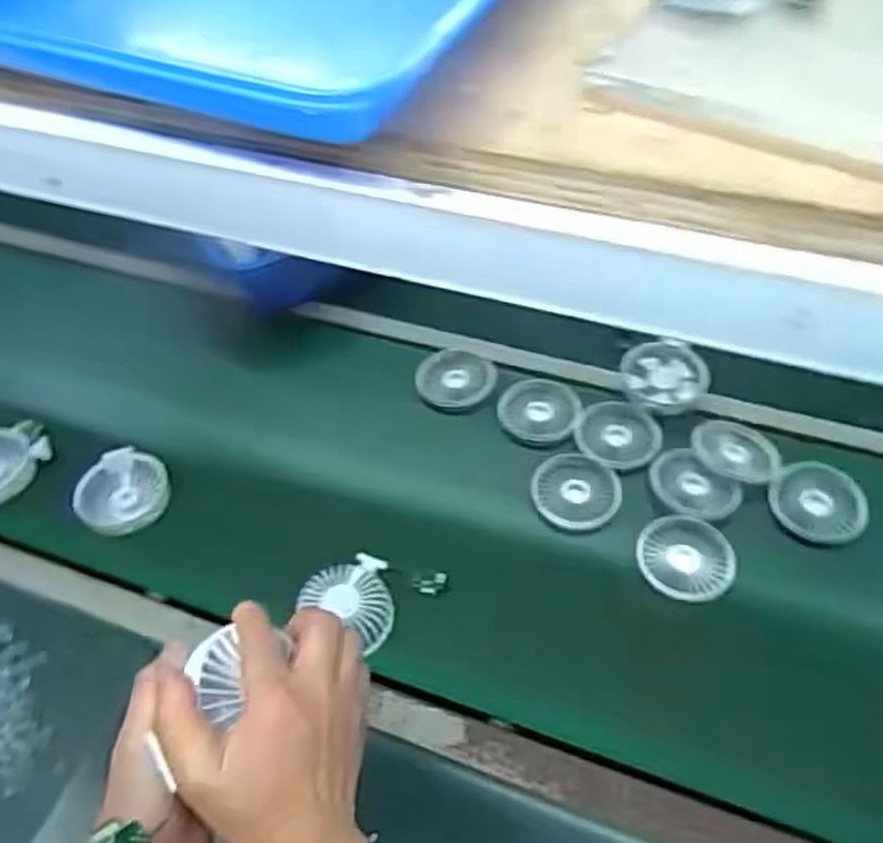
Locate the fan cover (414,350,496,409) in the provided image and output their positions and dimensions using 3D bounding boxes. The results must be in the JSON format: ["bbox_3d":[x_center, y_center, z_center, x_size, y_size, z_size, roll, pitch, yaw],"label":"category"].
[{"bbox_3d":[0.017,-0.054,0.926,0.091,0.013,0.088,8,50,9],"label":"fan cover"}]

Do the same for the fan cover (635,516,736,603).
[{"bbox_3d":[0.236,0.129,0.757,0.080,0.008,0.090,-33,56,-23],"label":"fan cover"}]

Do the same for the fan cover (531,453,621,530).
[{"bbox_3d":[0.138,0.067,0.809,0.089,0.020,0.089,4,50,6],"label":"fan cover"}]

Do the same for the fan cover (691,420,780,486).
[{"bbox_3d":[0.313,0.029,0.837,0.089,0.009,0.071,25,55,22],"label":"fan cover"}]

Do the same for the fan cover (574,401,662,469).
[{"bbox_3d":[0.192,0.014,0.861,0.089,0.020,0.077,-5,50,-1],"label":"fan cover"}]

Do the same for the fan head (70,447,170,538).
[{"bbox_3d":[-0.336,0.075,0.833,0.087,0.029,0.094,-1,50,2],"label":"fan head"}]

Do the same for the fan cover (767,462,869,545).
[{"bbox_3d":[0.379,0.082,0.791,0.086,0.011,0.088,-39,61,-9],"label":"fan cover"}]

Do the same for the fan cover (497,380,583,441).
[{"bbox_3d":[0.116,-0.016,0.887,0.085,0.011,0.094,31,58,26],"label":"fan cover"}]

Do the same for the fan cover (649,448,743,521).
[{"bbox_3d":[0.256,0.069,0.815,0.073,0.016,0.089,-36,57,-25],"label":"fan cover"}]

